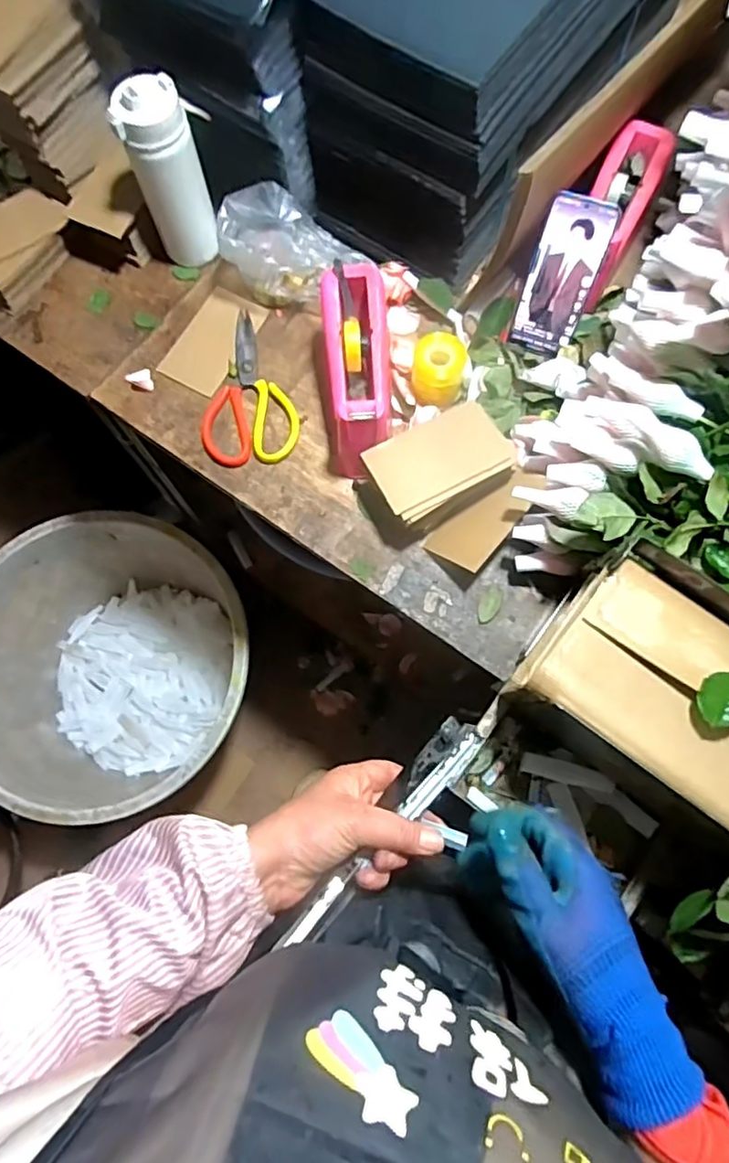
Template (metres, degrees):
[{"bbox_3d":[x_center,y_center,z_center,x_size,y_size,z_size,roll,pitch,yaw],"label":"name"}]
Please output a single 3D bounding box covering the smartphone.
[{"bbox_3d":[0.221,-0.342,0.682,0.074,0.156,0.009,24,36,11],"label":"smartphone"}]

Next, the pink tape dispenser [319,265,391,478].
[{"bbox_3d":[-0.004,-0.230,0.657,0.075,0.108,0.211,-2,87,0],"label":"pink tape dispenser"}]

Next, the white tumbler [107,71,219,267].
[{"bbox_3d":[-0.213,-0.465,0.687,0.068,0.181,0.091,12,75,4],"label":"white tumbler"}]

